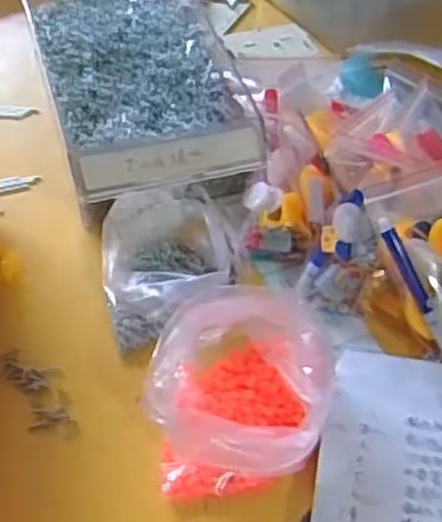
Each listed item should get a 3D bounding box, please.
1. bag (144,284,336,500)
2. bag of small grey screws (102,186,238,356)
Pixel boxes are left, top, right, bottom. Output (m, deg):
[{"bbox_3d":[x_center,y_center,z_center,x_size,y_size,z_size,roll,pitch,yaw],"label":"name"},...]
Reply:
[{"bbox_3d":[0.009,0.064,0.375,0.089,0.059,0.094,3,51,0],"label":"bag"},{"bbox_3d":[-0.029,0.000,0.432,0.079,0.042,0.092,-6,51,-8],"label":"bag of small grey screws"}]

